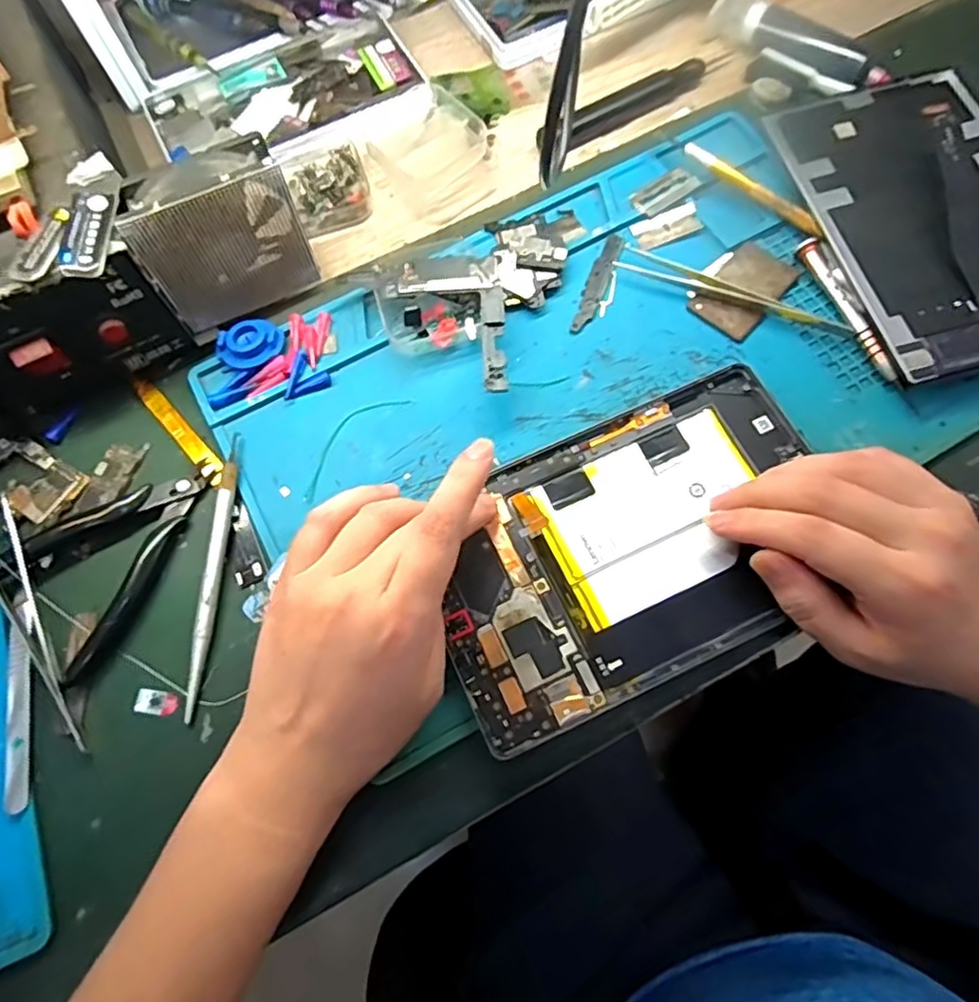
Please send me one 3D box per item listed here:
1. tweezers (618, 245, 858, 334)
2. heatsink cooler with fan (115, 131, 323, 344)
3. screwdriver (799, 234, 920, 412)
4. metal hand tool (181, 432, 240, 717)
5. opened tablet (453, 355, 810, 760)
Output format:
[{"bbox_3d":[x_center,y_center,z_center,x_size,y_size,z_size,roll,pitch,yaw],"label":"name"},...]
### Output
[{"bbox_3d":[0.139,-0.121,0.365,0.132,0.009,0.018,22,73,9],"label":"tweezers"},{"bbox_3d":[-0.140,-0.137,0.338,0.080,0.081,0.028,-29,73,-7],"label":"heatsink cooler with fan"},{"bbox_3d":[0.202,-0.099,0.351,0.009,0.009,0.113,-21,72,-5],"label":"screwdriver"},{"bbox_3d":[-0.138,0.033,0.322,0.009,0.009,0.142,0,71,2],"label":"metal hand tool"},{"bbox_3d":[0.070,0.019,0.313,0.201,0.012,0.126,-25,72,-6],"label":"opened tablet"}]

